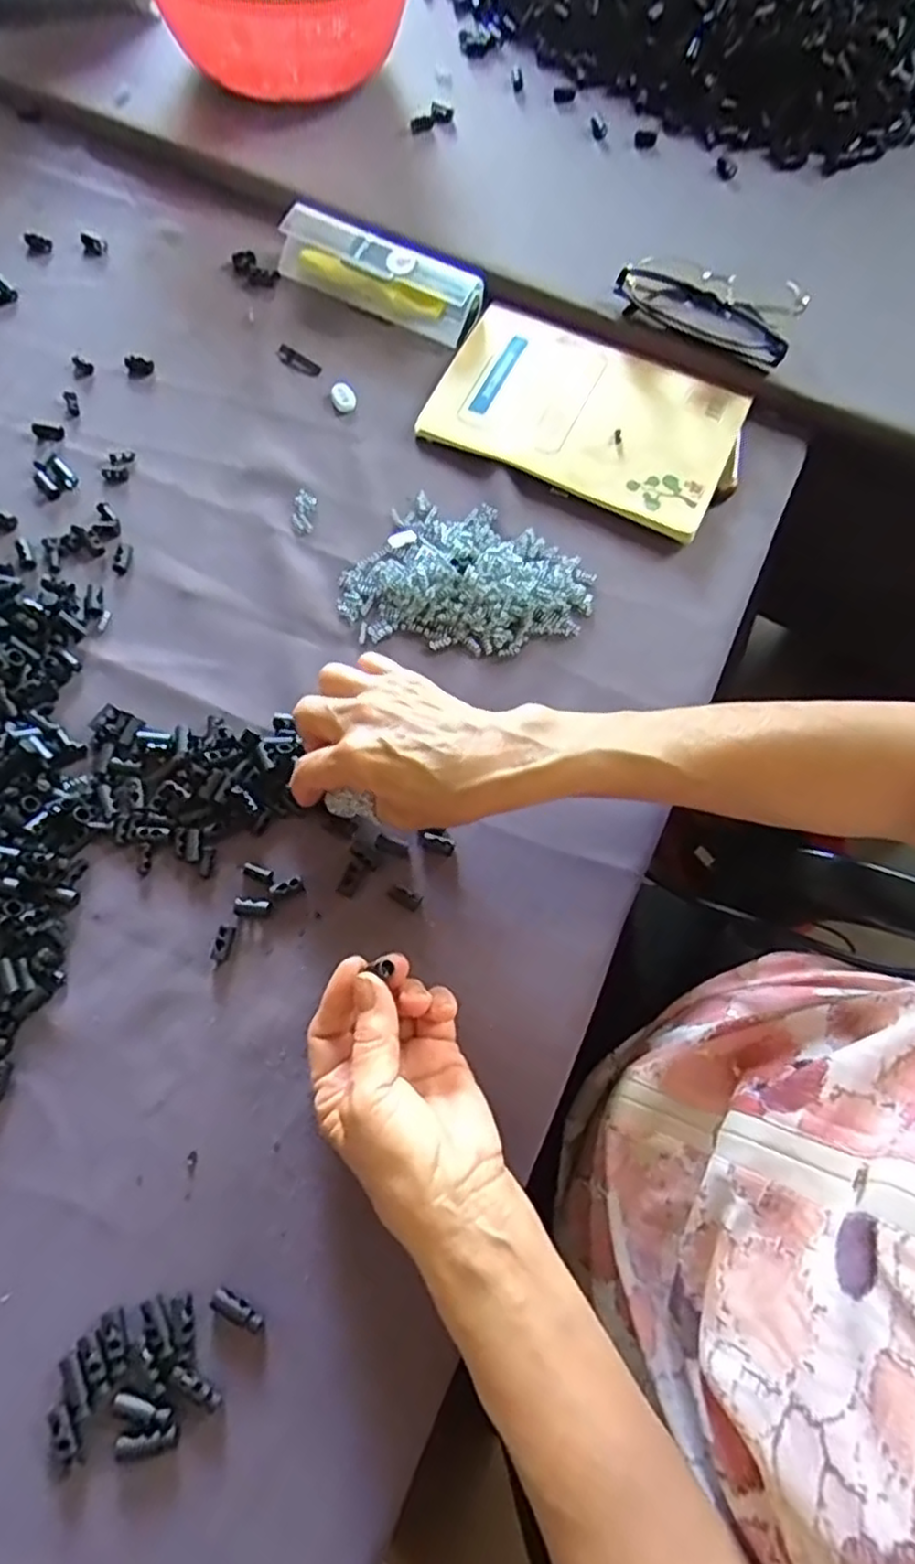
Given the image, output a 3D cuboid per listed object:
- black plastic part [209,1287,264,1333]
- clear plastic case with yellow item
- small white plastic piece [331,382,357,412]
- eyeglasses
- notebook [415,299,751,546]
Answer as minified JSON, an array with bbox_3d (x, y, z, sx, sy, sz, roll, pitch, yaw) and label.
[{"bbox_3d":[-0.098,0.236,0.313,0.025,0.004,0.009,31,72,8],"label":"black plastic part"},{"bbox_3d":[-0.058,-0.379,0.519,0.151,0.032,0.039,28,72,8],"label":"clear plastic case with yellow item"},{"bbox_3d":[-0.081,-0.274,0.496,0.018,0.009,0.021,-11,71,-6],"label":"small white plastic piece"},{"bbox_3d":[0.183,-0.349,0.515,0.127,0.032,0.058,28,71,7],"label":"eyeglasses"},{"bbox_3d":[0.090,-0.261,0.493,0.206,0.018,0.134,24,71,6],"label":"notebook"}]

